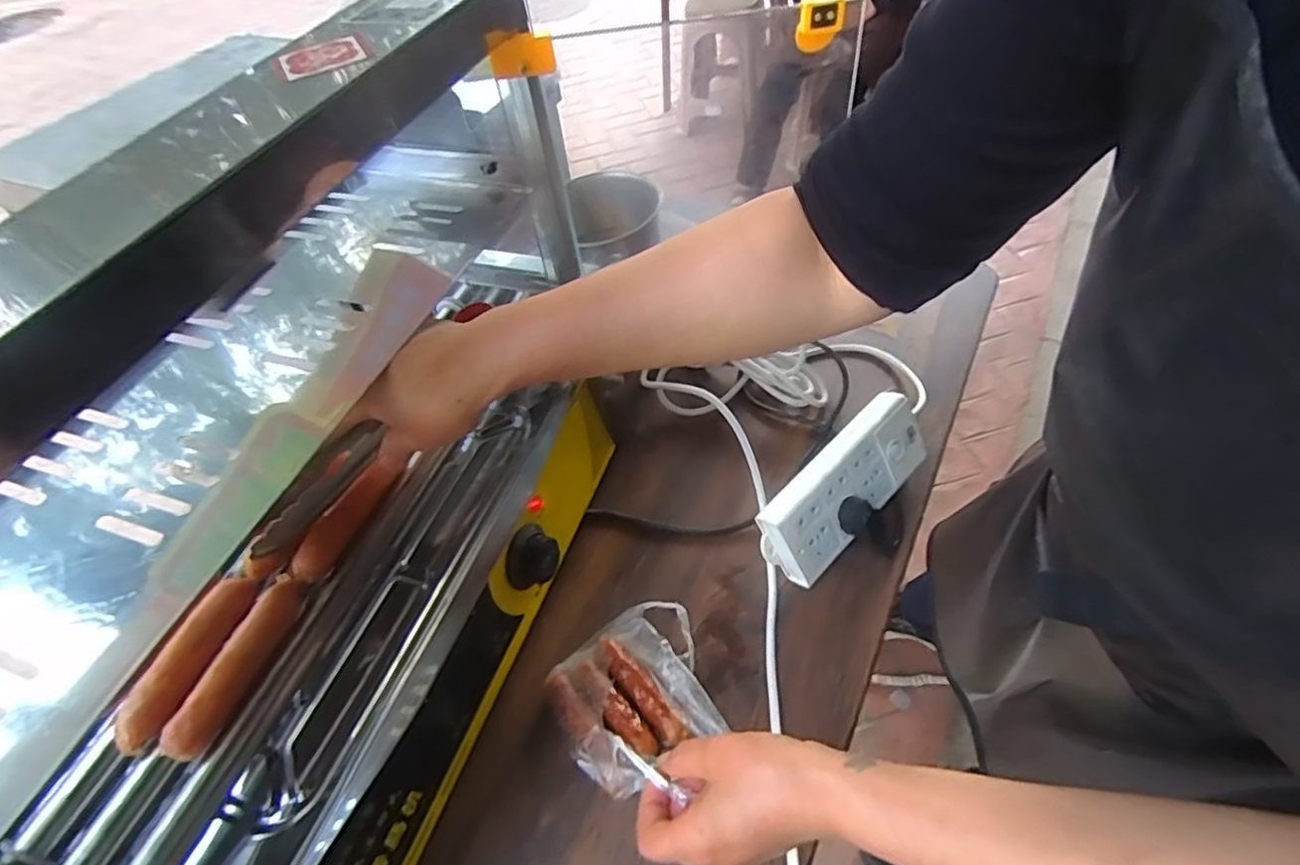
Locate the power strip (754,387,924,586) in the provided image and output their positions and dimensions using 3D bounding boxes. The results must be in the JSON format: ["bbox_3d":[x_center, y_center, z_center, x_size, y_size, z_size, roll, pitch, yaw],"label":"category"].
[{"bbox_3d":[0.182,0.047,0.596,0.192,0.083,0.031,-42,17,-18],"label":"power strip"}]

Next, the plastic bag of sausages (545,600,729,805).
[{"bbox_3d":[-0.011,0.195,0.502,0.127,0.093,0.127,-24,53,-13],"label":"plastic bag of sausages"}]

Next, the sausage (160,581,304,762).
[{"bbox_3d":[-0.247,0.139,0.387,0.017,0.019,0.106,14,54,17],"label":"sausage"}]

